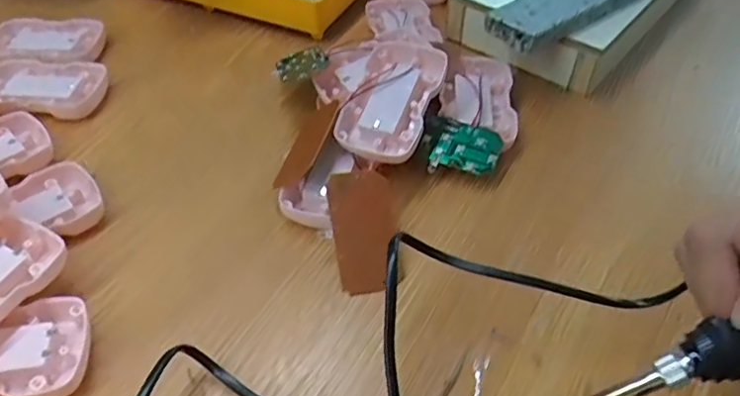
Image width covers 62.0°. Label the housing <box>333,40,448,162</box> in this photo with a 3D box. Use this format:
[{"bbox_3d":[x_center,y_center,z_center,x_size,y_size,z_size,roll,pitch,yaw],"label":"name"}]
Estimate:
[{"bbox_3d":[0.015,-0.068,0.412,0.054,0.017,0.092,18,70,16],"label":"housing"}]

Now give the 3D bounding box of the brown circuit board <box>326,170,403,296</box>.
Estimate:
[{"bbox_3d":[-0.001,0.019,0.364,0.040,0.010,0.073,-3,67,-20],"label":"brown circuit board"}]

